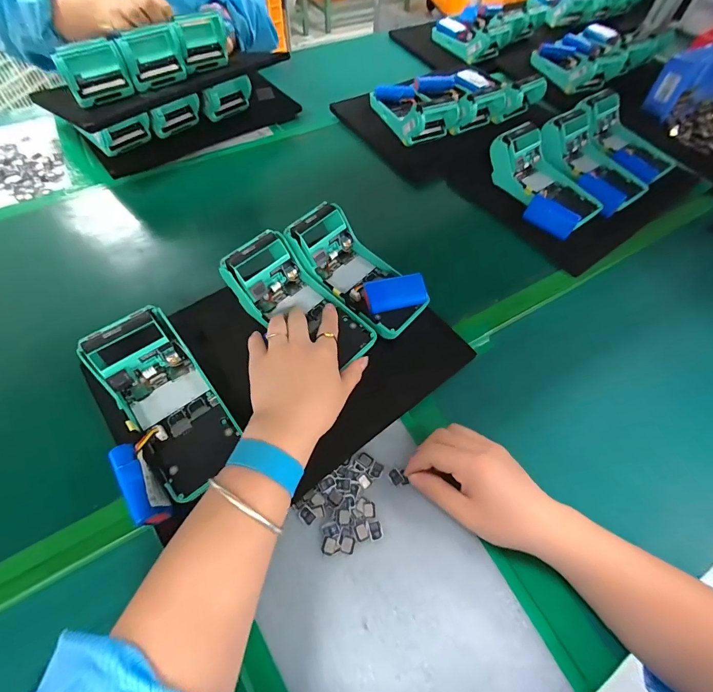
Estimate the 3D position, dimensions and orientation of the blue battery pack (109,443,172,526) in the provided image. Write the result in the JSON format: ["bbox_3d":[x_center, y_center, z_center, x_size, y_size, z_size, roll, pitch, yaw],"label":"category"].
[{"bbox_3d":[-0.176,0.110,0.290,0.021,0.020,0.072,-33,67,-18],"label":"blue battery pack"}]

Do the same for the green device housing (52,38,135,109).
[{"bbox_3d":[-0.346,-0.360,0.475,0.078,0.059,0.033,-29,66,-17],"label":"green device housing"}]

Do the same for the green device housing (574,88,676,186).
[{"bbox_3d":[0.434,-0.338,0.572,0.103,0.052,0.165,-30,66,-17],"label":"green device housing"}]

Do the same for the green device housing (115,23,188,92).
[{"bbox_3d":[-0.281,-0.399,0.497,0.081,0.057,0.030,-29,66,-17],"label":"green device housing"}]

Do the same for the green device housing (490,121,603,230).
[{"bbox_3d":[0.274,-0.244,0.514,0.095,0.065,0.159,-26,65,-15],"label":"green device housing"}]

